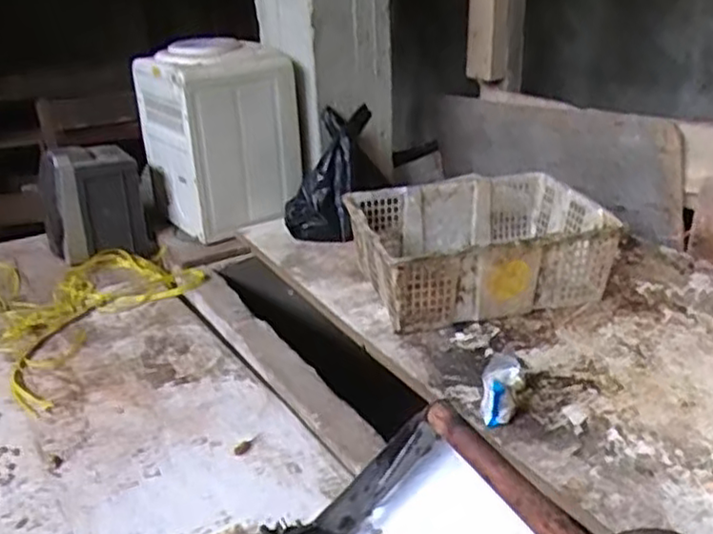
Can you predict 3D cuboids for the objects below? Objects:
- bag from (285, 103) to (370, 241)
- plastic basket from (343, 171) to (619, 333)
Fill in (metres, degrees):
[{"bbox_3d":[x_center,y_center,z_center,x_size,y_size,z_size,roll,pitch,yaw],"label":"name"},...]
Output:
[{"bbox_3d":[-0.070,-0.237,1.655,0.176,0.348,0.106,9,-14,21],"label":"bag"},{"bbox_3d":[0.241,-0.034,1.419,0.469,0.182,0.337,-9,26,-12],"label":"plastic basket"}]

